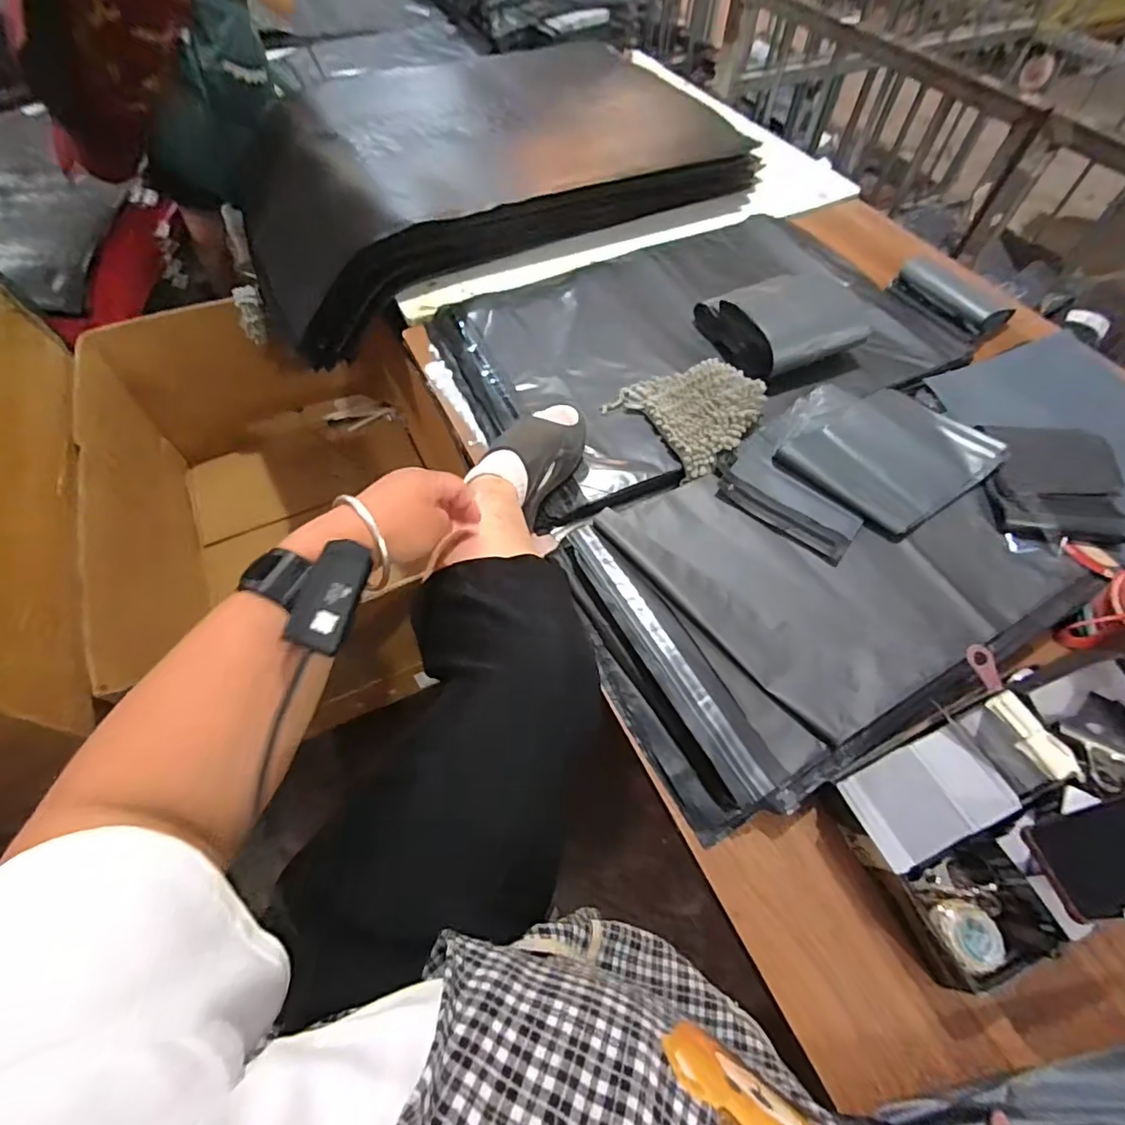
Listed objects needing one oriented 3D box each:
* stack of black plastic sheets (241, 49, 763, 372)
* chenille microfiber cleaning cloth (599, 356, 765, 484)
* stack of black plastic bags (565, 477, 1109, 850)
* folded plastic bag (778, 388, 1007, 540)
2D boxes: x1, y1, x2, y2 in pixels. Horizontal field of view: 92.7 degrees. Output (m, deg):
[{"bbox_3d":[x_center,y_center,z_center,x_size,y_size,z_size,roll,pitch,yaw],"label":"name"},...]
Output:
[{"bbox_3d":[-0.234,-1.033,1.408,1.203,0.260,0.875,-25,63,-16],"label":"stack of black plastic sheets"},{"bbox_3d":[0.228,-0.264,0.901,0.229,0.046,0.223,-28,63,-19],"label":"chenille microfiber cleaning cloth"},{"bbox_3d":[0.367,0.010,0.777,0.707,0.063,0.441,-26,63,-16],"label":"stack of black plastic bags"},{"bbox_3d":[0.507,-0.185,0.864,0.276,0.023,0.284,-38,66,-23],"label":"folded plastic bag"}]

